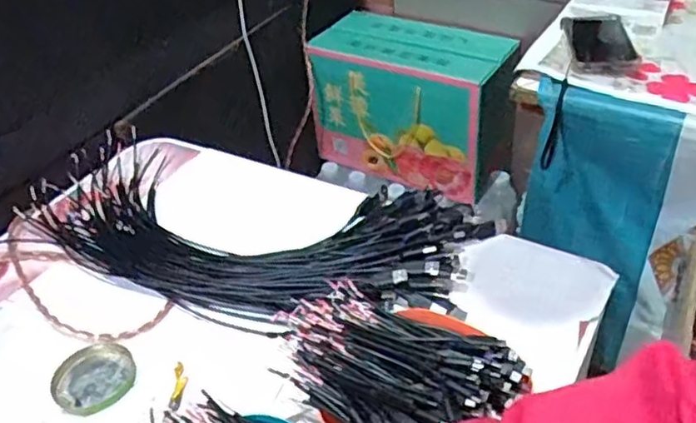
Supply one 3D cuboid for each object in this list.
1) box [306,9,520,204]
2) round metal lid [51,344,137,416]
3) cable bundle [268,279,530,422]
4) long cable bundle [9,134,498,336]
[{"bbox_3d":[0.121,-0.189,1.154,0.333,0.234,0.156,19,46,27],"label":"box"},{"bbox_3d":[-0.211,0.138,0.543,0.066,0.017,0.056,-33,47,-28],"label":"round metal lid"},{"bbox_3d":[0.032,0.103,0.473,0.184,0.044,0.119,25,49,32],"label":"cable bundle"},{"bbox_3d":[-0.117,0.015,0.663,0.472,0.028,0.206,11,43,20],"label":"long cable bundle"}]

